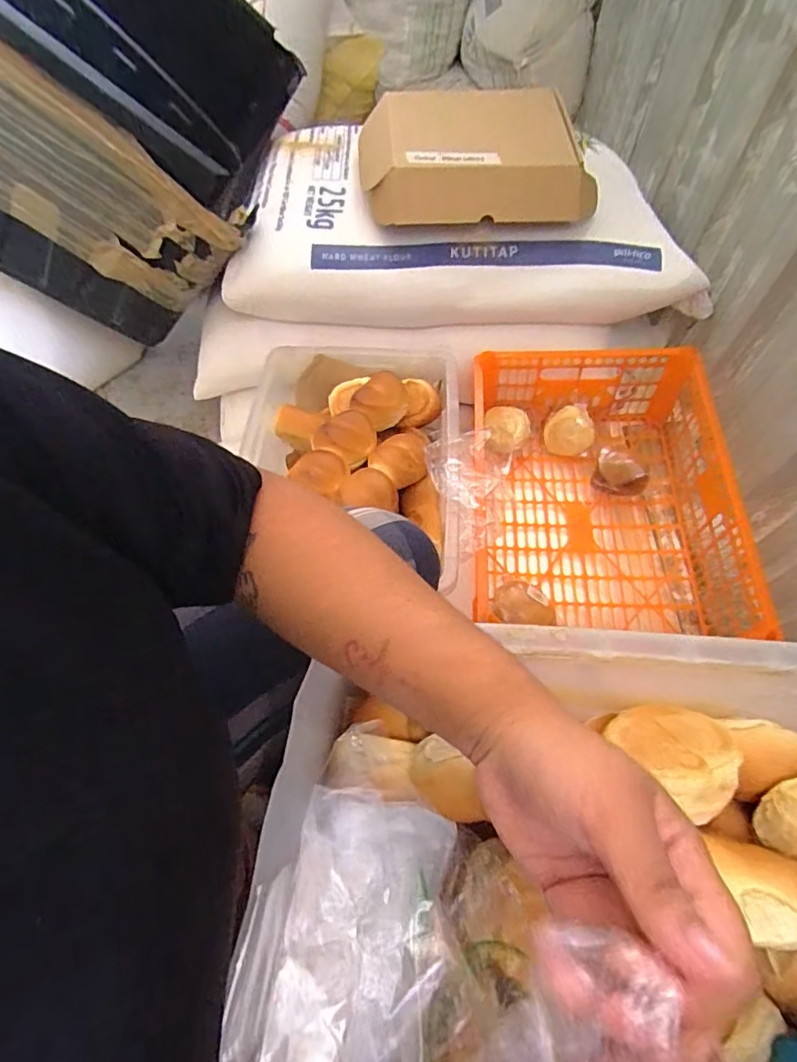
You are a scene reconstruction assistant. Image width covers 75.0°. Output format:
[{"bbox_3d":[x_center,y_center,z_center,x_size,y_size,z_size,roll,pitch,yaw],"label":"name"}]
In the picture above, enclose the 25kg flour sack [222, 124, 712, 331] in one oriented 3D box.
[{"bbox_3d":[0.104,-0.498,0.845,0.704,0.128,0.352,-1,62,1],"label":"25kg flour sack"}]

